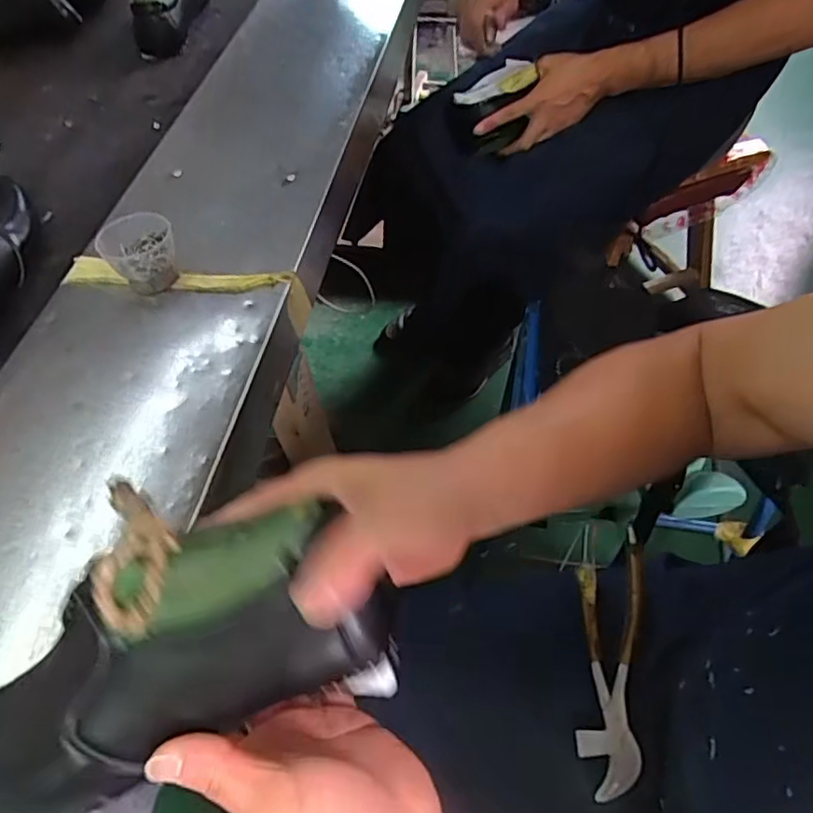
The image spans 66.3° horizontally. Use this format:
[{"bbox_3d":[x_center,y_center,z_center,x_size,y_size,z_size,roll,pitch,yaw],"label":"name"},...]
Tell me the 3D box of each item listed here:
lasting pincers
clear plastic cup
[{"bbox_3d":[0.156,0.192,0.481,0.047,0.012,0.190,5,68,9],"label":"lasting pincers"},{"bbox_3d":[-0.235,-0.135,0.557,0.062,0.053,0.049,-28,57,-14],"label":"clear plastic cup"}]

